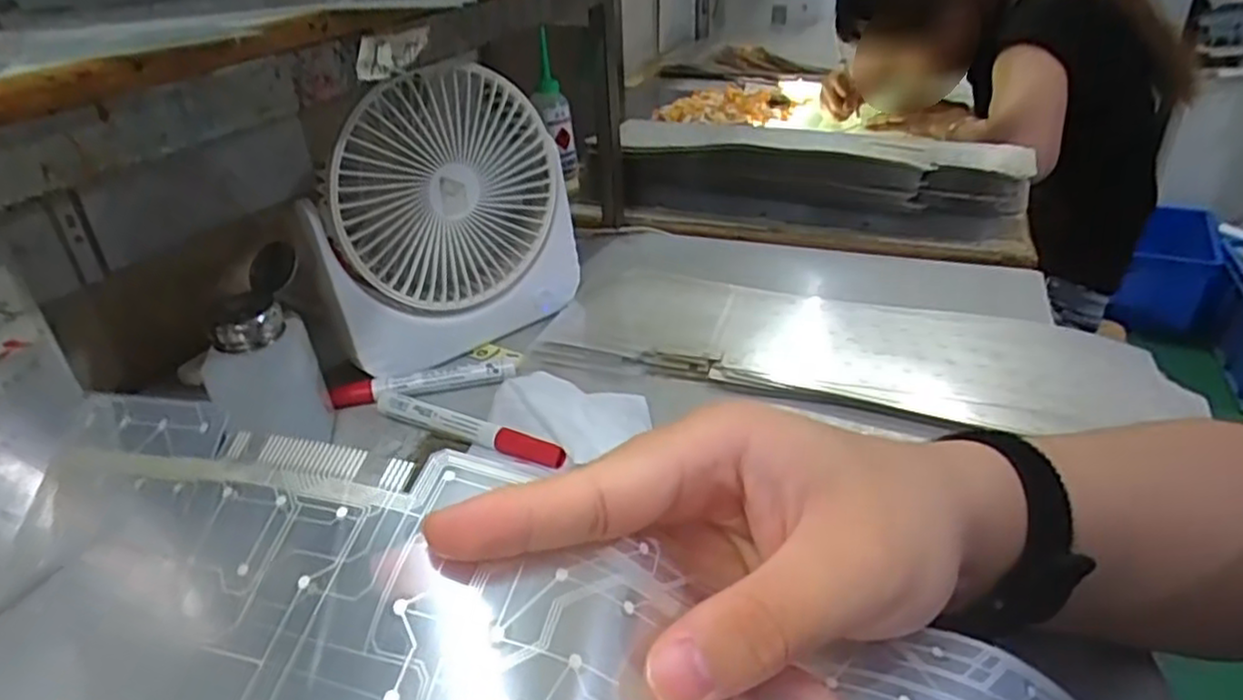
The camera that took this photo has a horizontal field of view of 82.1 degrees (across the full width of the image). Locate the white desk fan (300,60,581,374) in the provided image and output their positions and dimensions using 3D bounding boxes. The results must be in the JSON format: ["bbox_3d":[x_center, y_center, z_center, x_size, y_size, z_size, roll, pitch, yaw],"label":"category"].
[{"bbox_3d":[-0.123,-0.094,0.508,0.188,0.186,0.058,-25,38,-30],"label":"white desk fan"}]

